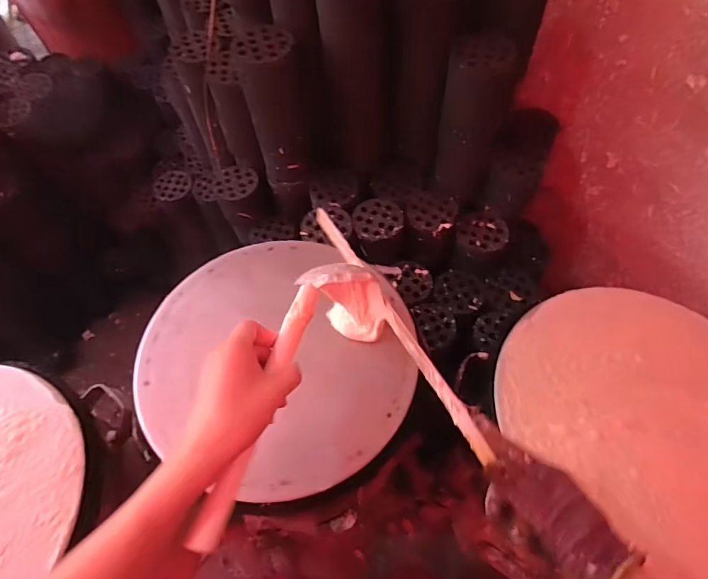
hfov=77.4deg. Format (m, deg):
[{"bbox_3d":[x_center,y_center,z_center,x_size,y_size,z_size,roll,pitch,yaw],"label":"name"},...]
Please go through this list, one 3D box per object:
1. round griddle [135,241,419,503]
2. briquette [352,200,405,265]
[{"bbox_3d":[-0.103,0.082,0.610,0.370,0.028,0.345,-1,58,2],"label":"round griddle"},{"bbox_3d":[0.048,-0.113,0.900,0.096,0.108,0.099,-5,59,-3],"label":"briquette"}]

